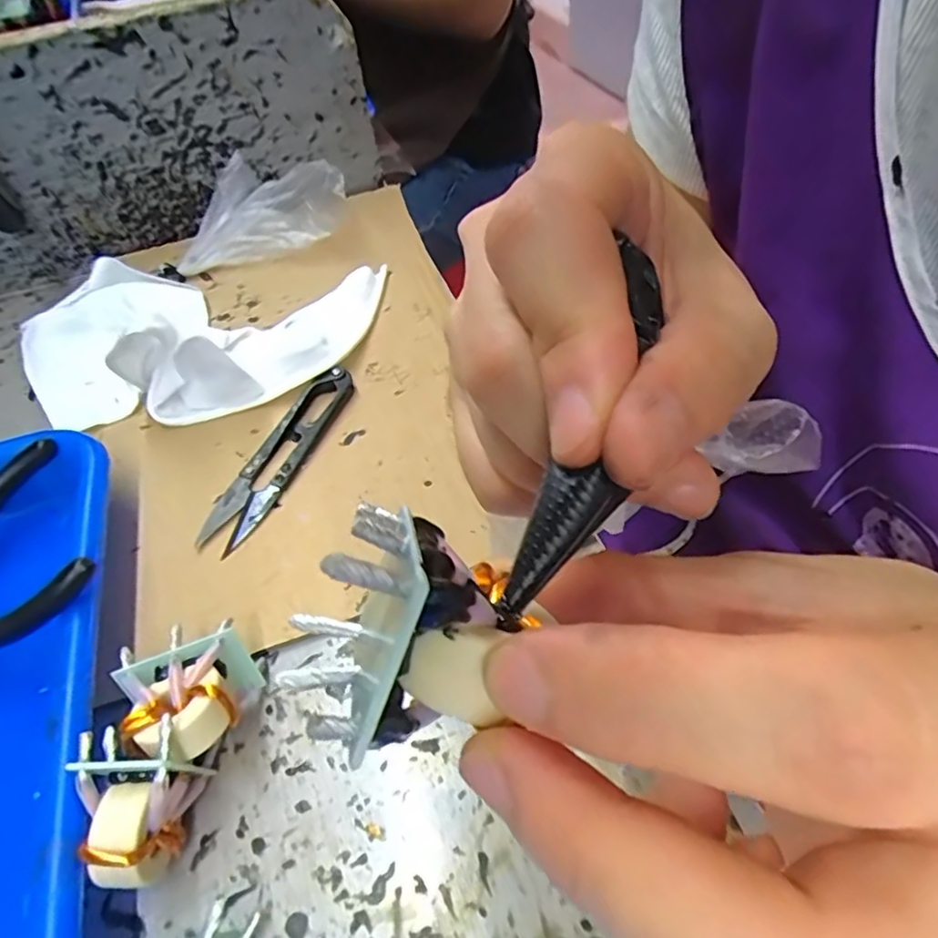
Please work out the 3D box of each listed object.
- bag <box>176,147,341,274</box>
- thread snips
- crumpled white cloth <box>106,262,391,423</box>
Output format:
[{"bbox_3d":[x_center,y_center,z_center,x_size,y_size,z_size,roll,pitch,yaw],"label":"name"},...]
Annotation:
[{"bbox_3d":[-0.126,-0.158,0.381,0.106,0.048,0.052,-8,50,0],"label":"bag"},{"bbox_3d":[-0.083,-0.007,0.275,0.024,0.011,0.102,18,55,20],"label":"thread snips"},{"bbox_3d":[-0.095,-0.073,0.305,0.145,0.049,0.065,-34,54,-20],"label":"crumpled white cloth"}]

